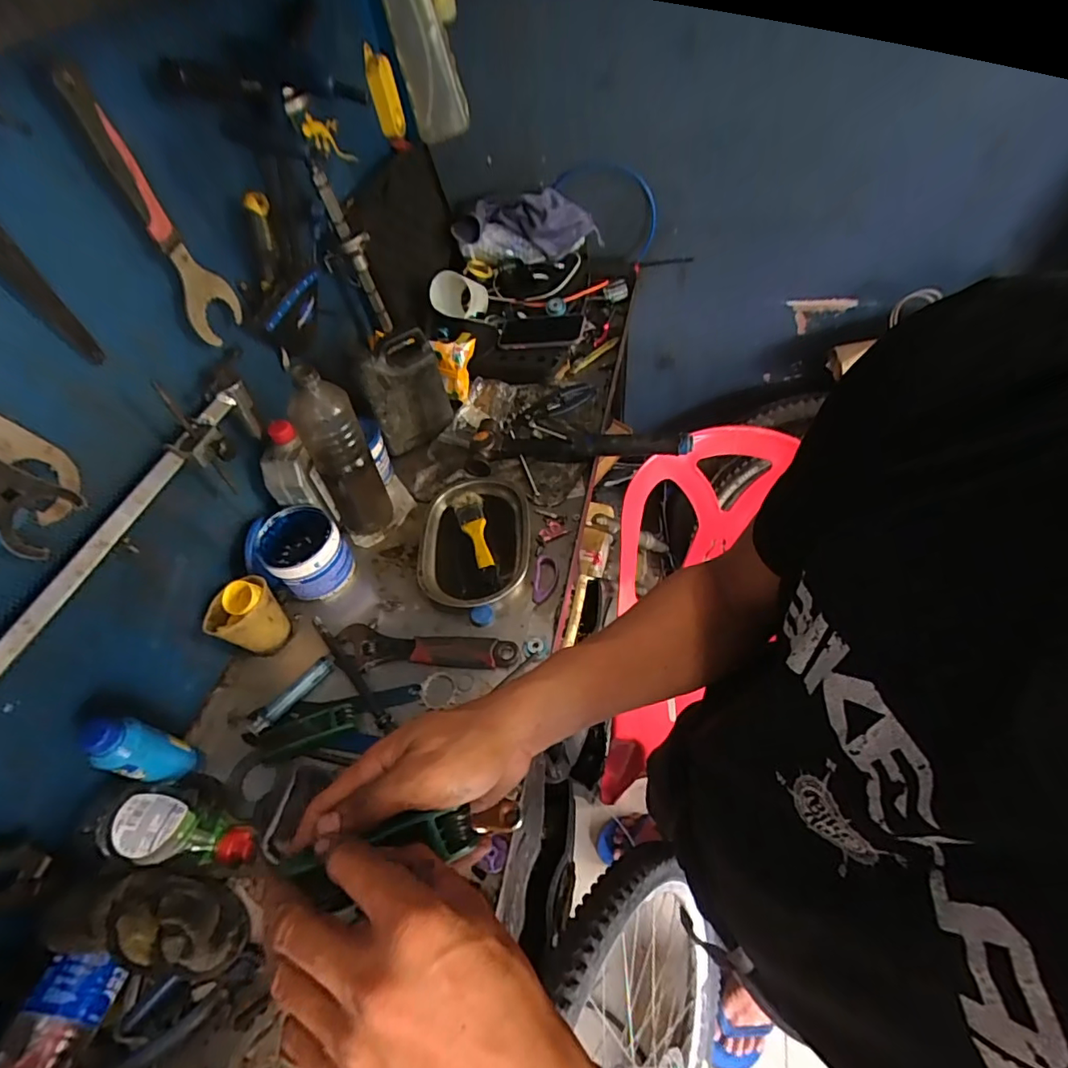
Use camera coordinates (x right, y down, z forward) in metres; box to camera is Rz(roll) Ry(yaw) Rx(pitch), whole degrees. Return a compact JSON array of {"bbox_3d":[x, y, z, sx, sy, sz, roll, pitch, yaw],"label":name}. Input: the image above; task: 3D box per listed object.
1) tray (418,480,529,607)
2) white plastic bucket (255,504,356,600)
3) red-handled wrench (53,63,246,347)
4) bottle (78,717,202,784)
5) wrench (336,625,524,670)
[{"bbox_3d":[-0.086,0.013,0.771,0.153,0.035,0.216,-9,54,2],"label":"tray"},{"bbox_3d":[-0.315,0.029,0.738,0.099,0.093,0.106,-4,54,5],"label":"white plastic bucket"},{"bbox_3d":[-0.373,-0.319,0.542,0.012,0.240,0.069,14,53,15],"label":"red-handled wrench"},{"bbox_3d":[-0.408,0.229,0.555,0.036,0.133,0.043,-25,55,-10],"label":"bottle"},{"bbox_3d":[-0.140,0.149,0.669,0.233,0.026,0.054,5,55,11],"label":"wrench"}]

